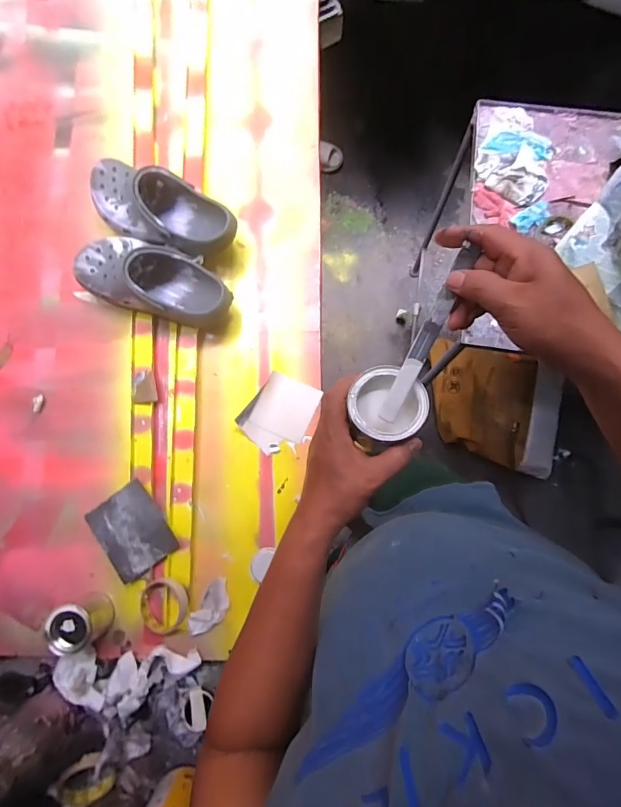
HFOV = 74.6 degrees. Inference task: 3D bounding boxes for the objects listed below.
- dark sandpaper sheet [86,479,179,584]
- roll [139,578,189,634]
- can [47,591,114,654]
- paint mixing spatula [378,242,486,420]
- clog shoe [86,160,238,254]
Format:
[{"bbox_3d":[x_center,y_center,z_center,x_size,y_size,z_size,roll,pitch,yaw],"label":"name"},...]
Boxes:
[{"bbox_3d":[-0.308,0.221,0.709,0.109,0.007,0.140,-35,81,-9],"label":"dark sandpaper sheet"},{"bbox_3d":[-0.241,0.335,0.673,0.080,0.023,0.080,0,85,1],"label":"roll"},{"bbox_3d":[-0.373,0.355,0.667,0.070,0.075,0.074,0,83,2],"label":"can"},{"bbox_3d":[0.102,-0.058,0.357,0.016,0.010,0.160,25,102,3],"label":"paint mixing spatula"},{"bbox_3d":[-0.271,-0.346,0.748,0.274,0.109,0.120,26,85,4],"label":"clog shoe"}]

